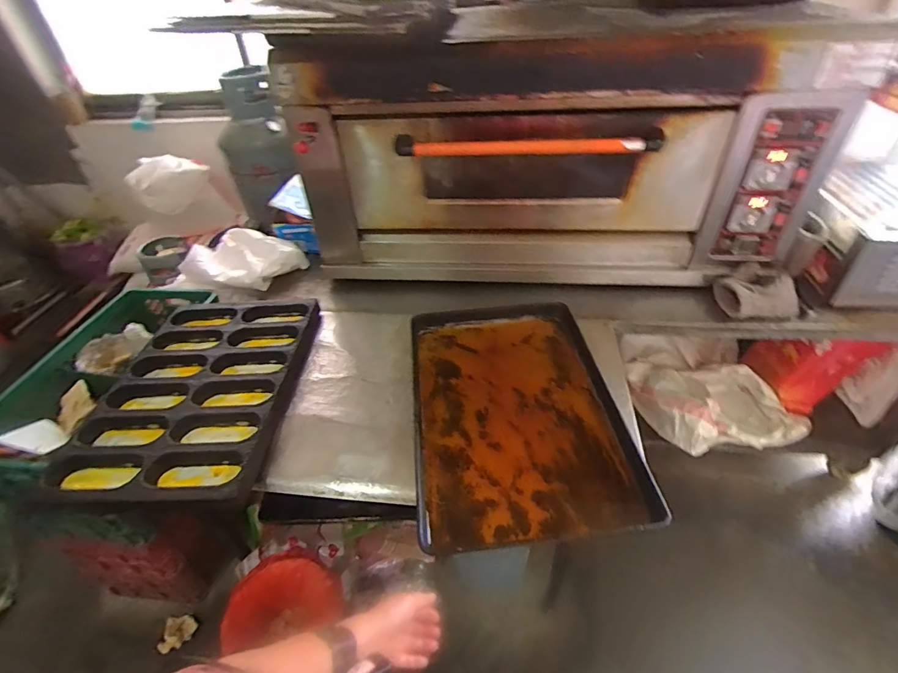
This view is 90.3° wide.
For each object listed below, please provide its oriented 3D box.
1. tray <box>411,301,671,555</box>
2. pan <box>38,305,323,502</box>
[{"bbox_3d":[0.128,0.126,0.953,0.396,0.054,0.626,-5,40,-1],"label":"tray"},{"bbox_3d":[-0.550,0.116,1.010,0.403,0.064,0.589,-2,40,3],"label":"pan"}]

